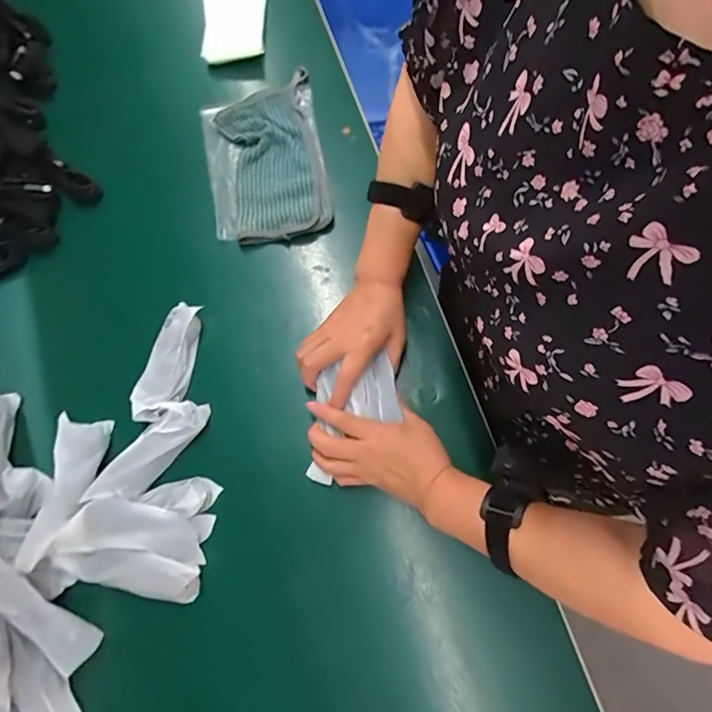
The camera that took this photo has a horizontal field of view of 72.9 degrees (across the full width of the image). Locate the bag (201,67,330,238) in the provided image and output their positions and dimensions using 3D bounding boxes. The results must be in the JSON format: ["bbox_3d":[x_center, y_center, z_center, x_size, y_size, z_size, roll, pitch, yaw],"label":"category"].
[{"bbox_3d":[-0.115,-0.251,0.612,0.141,0.029,0.227,-10,75,-2],"label":"bag"}]

